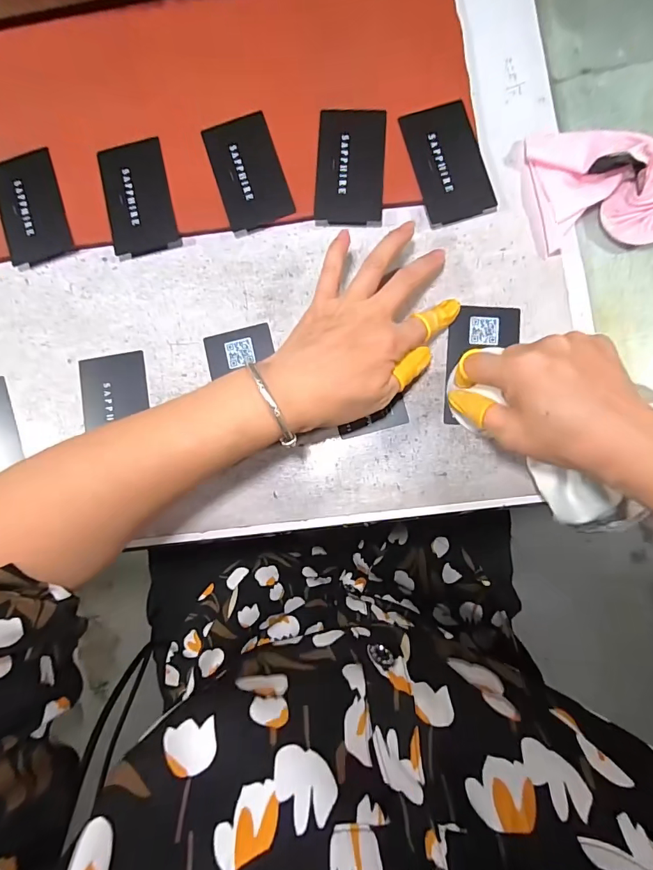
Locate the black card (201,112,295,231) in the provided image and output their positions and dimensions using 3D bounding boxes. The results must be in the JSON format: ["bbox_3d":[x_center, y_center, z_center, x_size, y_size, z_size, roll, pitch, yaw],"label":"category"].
[{"bbox_3d":[-0.060,-0.200,0.323,0.049,0.005,0.084,-17,86,3],"label":"black card"}]

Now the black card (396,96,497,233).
[{"bbox_3d":[0.089,-0.201,0.316,0.049,0.007,0.085,-16,86,3],"label":"black card"}]

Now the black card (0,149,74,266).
[{"bbox_3d":[-0.227,-0.176,0.328,0.049,0.005,0.083,-16,86,-1],"label":"black card"}]

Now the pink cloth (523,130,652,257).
[{"bbox_3d":[0.194,-0.181,0.301,0.095,0.029,0.089,-7,87,4],"label":"pink cloth"}]

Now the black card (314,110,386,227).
[{"bbox_3d":[0.018,-0.202,0.318,0.049,0.005,0.085,3,87,4],"label":"black card"}]

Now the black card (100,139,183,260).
[{"bbox_3d":[-0.143,-0.181,0.327,0.049,0.007,0.083,-12,87,-1],"label":"black card"}]

